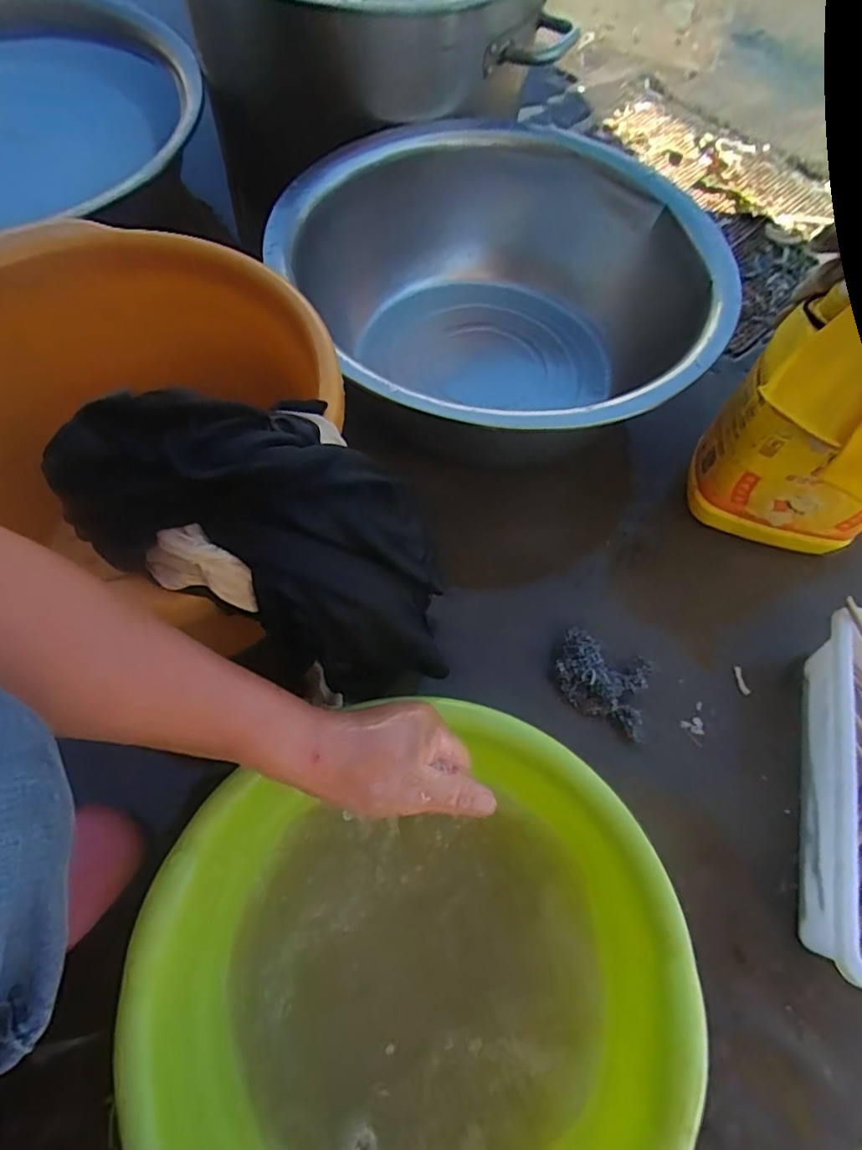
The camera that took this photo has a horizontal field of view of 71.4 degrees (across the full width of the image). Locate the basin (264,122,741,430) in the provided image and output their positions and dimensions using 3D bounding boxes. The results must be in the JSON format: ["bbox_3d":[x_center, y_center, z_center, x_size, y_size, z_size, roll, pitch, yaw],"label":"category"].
[{"bbox_3d":[0.093,-0.317,0.771,0.480,0.228,0.492,1,65,-2],"label":"basin"}]

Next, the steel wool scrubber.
[{"bbox_3d":[0.179,0.107,0.614,0.104,0.034,0.075,26,64,10],"label":"steel wool scrubber"}]

